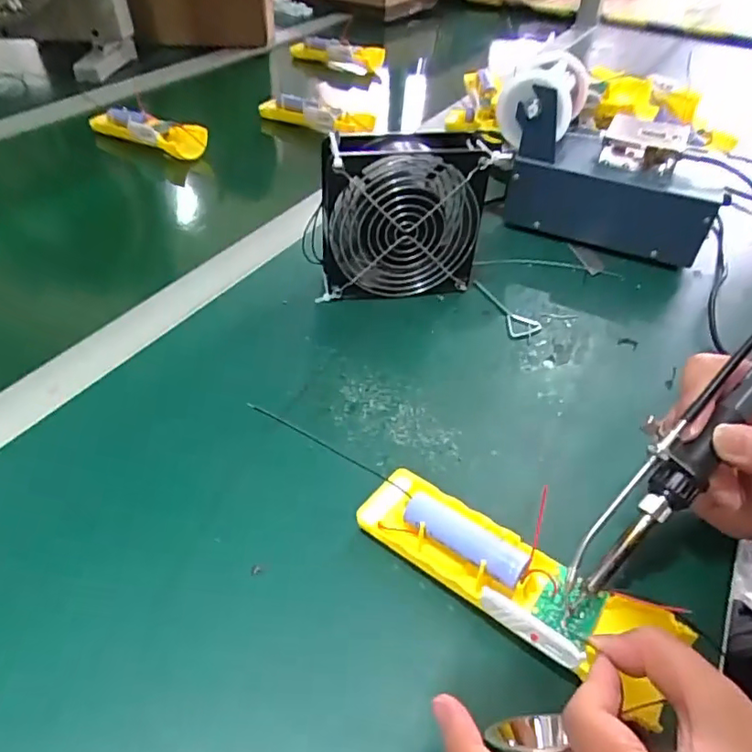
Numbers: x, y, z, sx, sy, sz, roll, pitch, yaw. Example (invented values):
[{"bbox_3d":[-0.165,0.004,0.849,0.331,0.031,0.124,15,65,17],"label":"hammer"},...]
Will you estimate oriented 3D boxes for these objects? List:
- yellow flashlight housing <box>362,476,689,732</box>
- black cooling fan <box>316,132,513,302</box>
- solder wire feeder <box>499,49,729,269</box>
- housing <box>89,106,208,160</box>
[{"bbox_3d":[0.063,0.094,0.284,0.156,0.029,0.047,24,47,28],"label":"yellow flashlight housing"},{"bbox_3d":[0.020,-0.125,0.454,0.123,0.128,0.040,-4,44,-9],"label":"black cooling fan"},{"bbox_3d":[0.214,-0.191,0.525,0.191,0.140,0.083,24,47,20],"label":"solder wire feeder"},{"bbox_3d":[-0.270,-0.295,0.685,0.162,0.028,0.040,23,47,19],"label":"housing"}]

